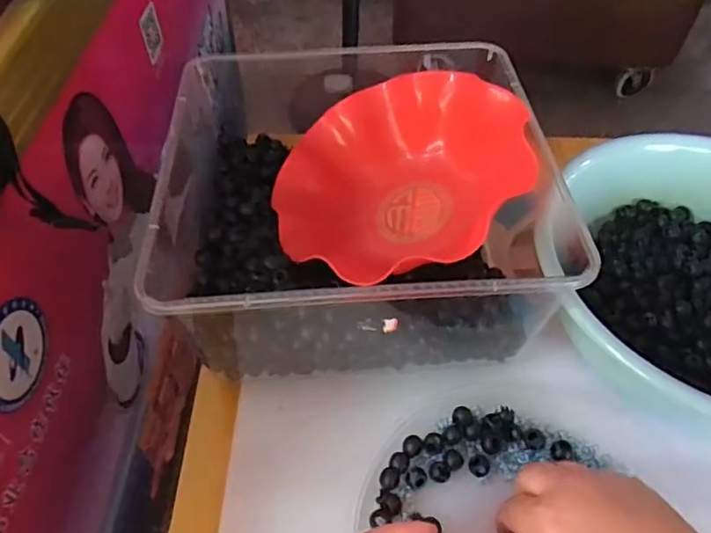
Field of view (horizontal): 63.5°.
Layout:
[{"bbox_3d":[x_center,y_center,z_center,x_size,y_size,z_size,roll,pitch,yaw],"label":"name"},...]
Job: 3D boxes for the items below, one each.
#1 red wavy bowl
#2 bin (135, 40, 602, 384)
[{"bbox_3d":[0.033,-0.076,0.511,0.217,0.113,0.203,32,58,22],"label":"red wavy bowl"},{"bbox_3d":[0.007,-0.049,0.491,0.300,0.142,0.278,-4,52,-4],"label":"bin"}]

